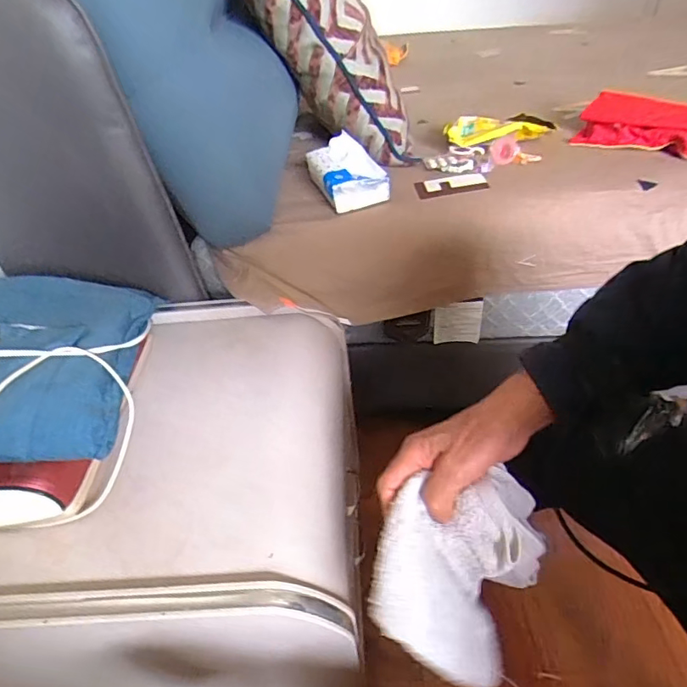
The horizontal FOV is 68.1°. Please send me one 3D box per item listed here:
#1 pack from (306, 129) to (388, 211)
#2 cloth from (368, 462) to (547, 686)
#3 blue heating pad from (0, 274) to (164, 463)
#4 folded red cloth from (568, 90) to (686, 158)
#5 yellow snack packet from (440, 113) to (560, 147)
[{"bbox_3d":[0.005,-0.273,0.812,0.097,0.068,0.131,-16,41,-12],"label":"pack"},{"bbox_3d":[0.091,0.171,0.408,0.111,0.091,0.140,20,46,28],"label":"cloth"},{"bbox_3d":[-0.339,0.006,0.520,0.239,0.050,0.244,6,40,-11],"label":"blue heating pad"},{"bbox_3d":[0.540,-0.359,0.856,0.271,0.068,0.099,21,46,29],"label":"folded red cloth"},{"bbox_3d":[0.270,-0.381,0.893,0.179,0.038,0.090,7,41,14],"label":"yellow snack packet"}]

